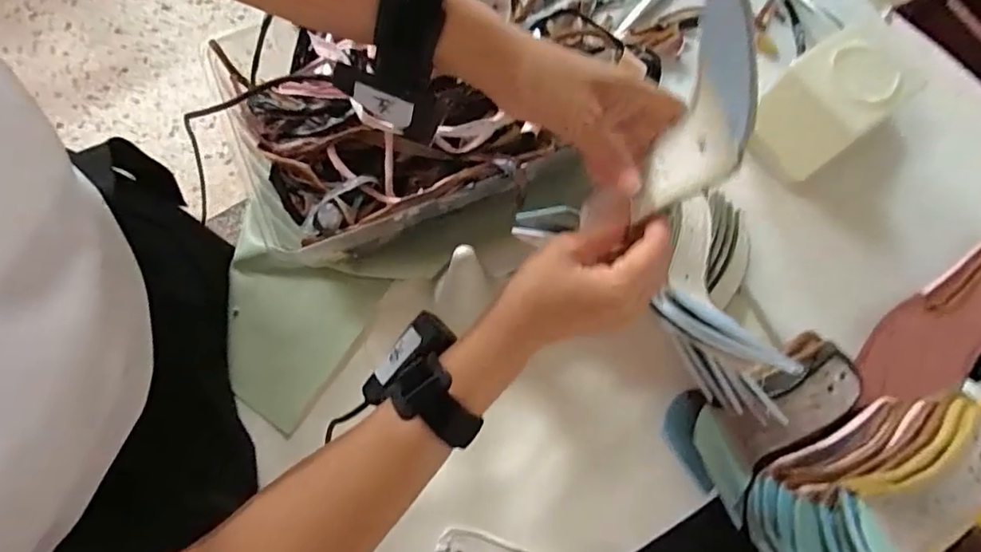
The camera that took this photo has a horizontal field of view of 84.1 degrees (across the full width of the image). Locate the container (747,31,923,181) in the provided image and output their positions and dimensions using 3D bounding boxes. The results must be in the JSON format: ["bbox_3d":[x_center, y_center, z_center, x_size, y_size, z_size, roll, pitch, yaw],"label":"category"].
[{"bbox_3d":[0.363,-0.186,0.587,0.121,0.107,0.103,-38,78,-12],"label":"container"}]

